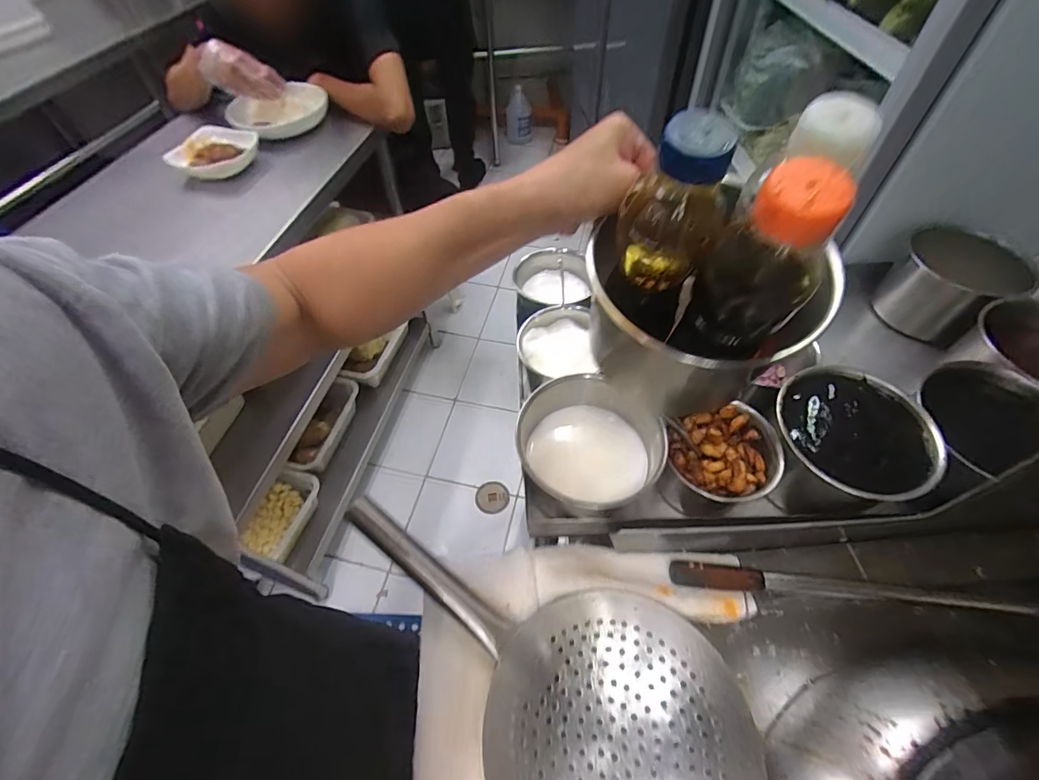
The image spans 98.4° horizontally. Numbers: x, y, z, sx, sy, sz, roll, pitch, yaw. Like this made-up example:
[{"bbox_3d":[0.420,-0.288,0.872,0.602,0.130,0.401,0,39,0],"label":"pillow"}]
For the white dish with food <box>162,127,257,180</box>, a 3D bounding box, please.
[{"bbox_3d":[-0.608,-0.467,0.887,0.156,0.058,0.092,-2,55,1],"label":"white dish with food"}]

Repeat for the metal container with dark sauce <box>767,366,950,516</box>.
[{"bbox_3d":[0.357,0.065,0.509,0.141,0.115,0.149,-1,55,1],"label":"metal container with dark sauce"}]

